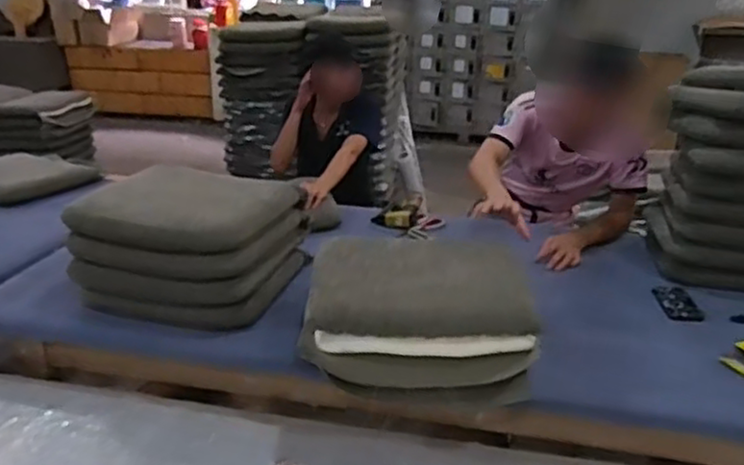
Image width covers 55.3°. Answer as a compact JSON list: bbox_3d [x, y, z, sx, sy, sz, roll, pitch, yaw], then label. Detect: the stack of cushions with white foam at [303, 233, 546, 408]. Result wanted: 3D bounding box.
[{"bbox_3d":[0.090,0.171,1.476,0.445,0.198,0.359,2,21,1],"label":"stack of cushions with white foam"}]

